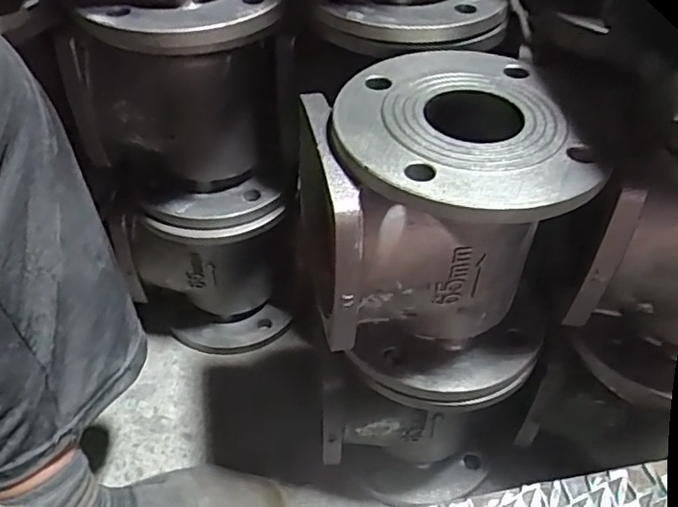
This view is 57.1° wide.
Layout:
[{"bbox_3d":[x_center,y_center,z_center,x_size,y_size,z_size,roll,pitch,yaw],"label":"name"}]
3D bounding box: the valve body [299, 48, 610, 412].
[{"bbox_3d":[0.065,-0.016,0.460,0.169,0.201,0.172,-5,46,-7],"label":"valve body"}]

